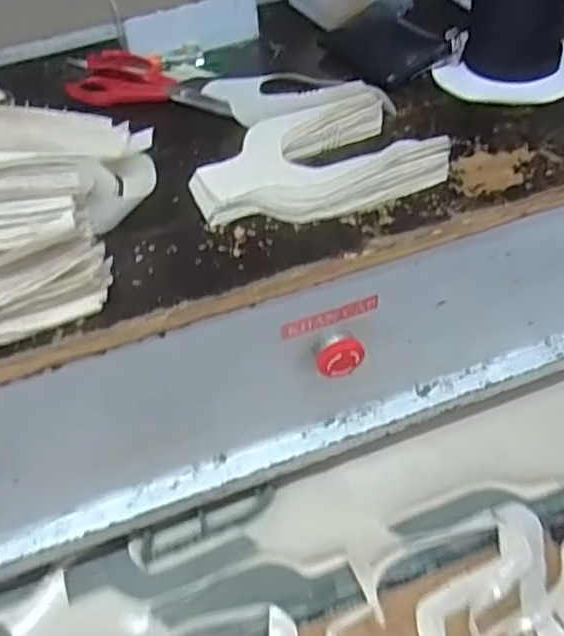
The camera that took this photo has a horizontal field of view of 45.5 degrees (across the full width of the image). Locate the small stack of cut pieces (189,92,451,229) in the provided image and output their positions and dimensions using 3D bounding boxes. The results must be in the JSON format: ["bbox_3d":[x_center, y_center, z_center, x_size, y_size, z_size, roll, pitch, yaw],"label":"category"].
[{"bbox_3d":[0.023,-0.120,0.522,0.184,0.027,0.110,-19,50,-12],"label":"small stack of cut pieces"}]

